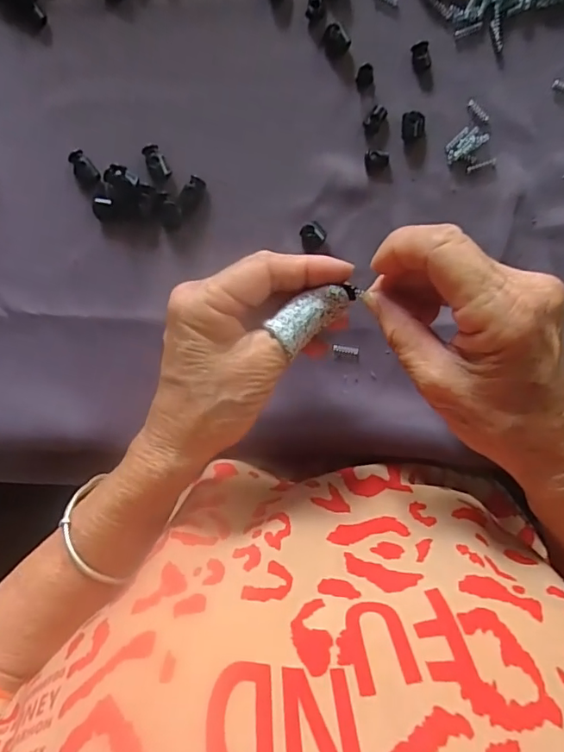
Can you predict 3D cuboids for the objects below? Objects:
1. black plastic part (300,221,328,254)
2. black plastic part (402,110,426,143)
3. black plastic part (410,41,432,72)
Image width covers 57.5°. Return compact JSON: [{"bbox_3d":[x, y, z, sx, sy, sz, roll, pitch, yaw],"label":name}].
[{"bbox_3d":[0.019,-0.084,0.310,0.015,0.007,0.016,-16,97,5],"label":"black plastic part"},{"bbox_3d":[0.076,-0.144,0.297,0.013,0.005,0.016,-1,98,3],"label":"black plastic part"},{"bbox_3d":[0.080,-0.183,0.292,0.010,0.005,0.016,-17,97,5],"label":"black plastic part"}]

